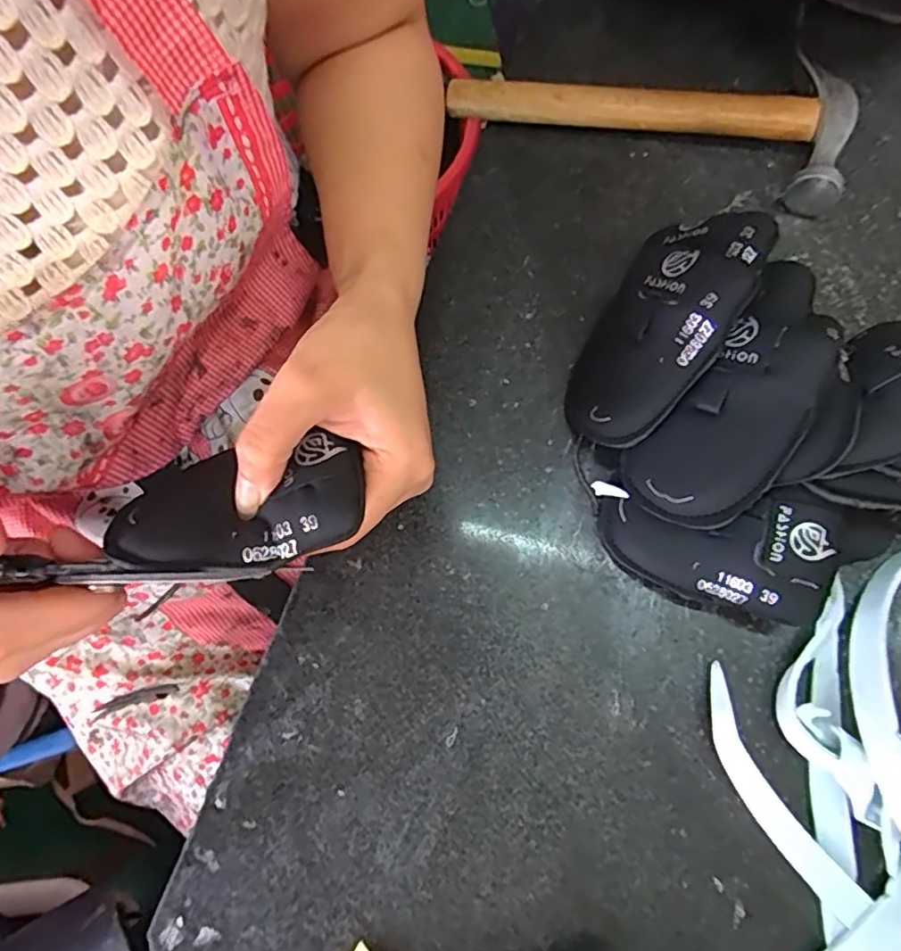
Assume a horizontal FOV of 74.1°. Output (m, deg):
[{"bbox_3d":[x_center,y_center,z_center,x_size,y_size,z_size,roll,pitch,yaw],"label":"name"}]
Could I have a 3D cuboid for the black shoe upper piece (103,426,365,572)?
[{"bbox_3d":[-0.080,0.013,0.223,0.092,0.008,0.048,-9,56,5],"label":"black shoe upper piece"}]

